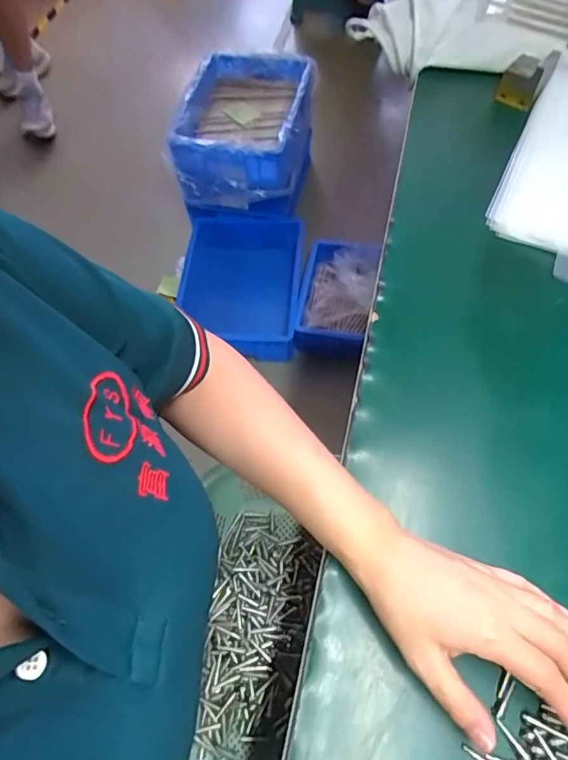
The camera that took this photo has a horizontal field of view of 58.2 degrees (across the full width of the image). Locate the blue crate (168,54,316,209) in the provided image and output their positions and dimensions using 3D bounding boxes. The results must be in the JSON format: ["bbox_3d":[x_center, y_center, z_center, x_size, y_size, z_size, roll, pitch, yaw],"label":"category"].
[{"bbox_3d":[-0.097,-0.622,1.297,0.304,0.211,0.328,8,62,9],"label":"blue crate"}]

